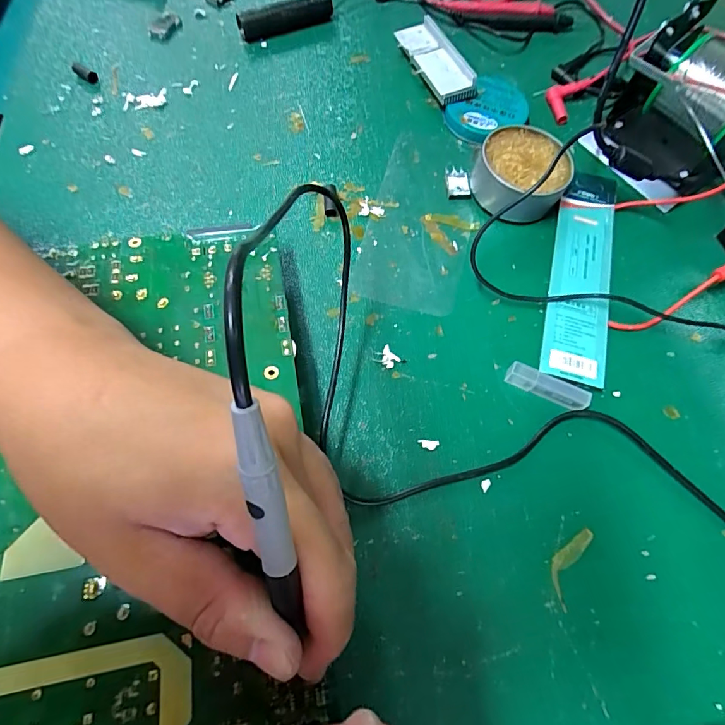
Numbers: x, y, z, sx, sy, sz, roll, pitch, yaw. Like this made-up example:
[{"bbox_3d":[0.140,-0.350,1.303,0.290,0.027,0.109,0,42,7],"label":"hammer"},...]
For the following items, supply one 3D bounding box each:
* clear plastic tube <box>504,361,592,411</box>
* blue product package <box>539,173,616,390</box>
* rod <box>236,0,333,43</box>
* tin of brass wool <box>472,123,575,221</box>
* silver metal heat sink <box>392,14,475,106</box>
[{"bbox_3d":[0.109,0.015,0.262,0.047,0.013,0.010,24,69,9],"label":"clear plastic tube"},{"bbox_3d":[0.146,-0.061,0.296,0.040,0.011,0.164,14,68,5],"label":"blue product package"},{"bbox_3d":[-0.067,-0.303,0.387,0.085,0.020,0.017,-22,69,-10],"label":"rod"},{"bbox_3d":[0.110,-0.133,0.313,0.059,0.031,0.061,0,67,-1],"label":"tin of brass wool"},{"bbox_3d":[0.061,-0.246,0.366,0.038,0.018,0.094,-19,69,-8],"label":"silver metal heat sink"}]

